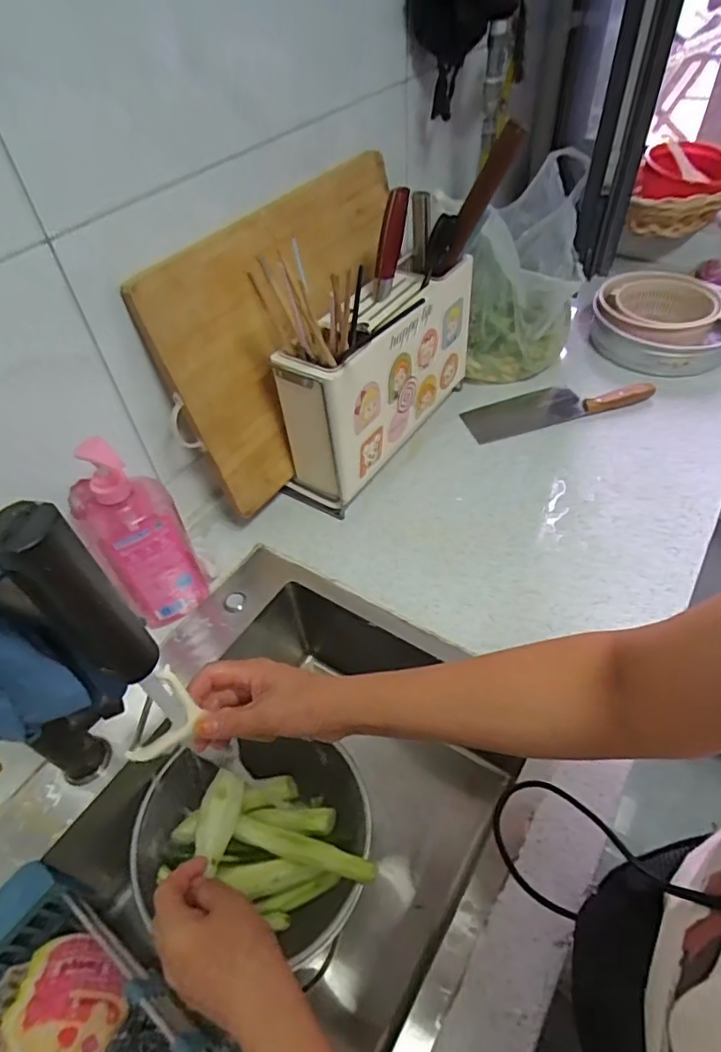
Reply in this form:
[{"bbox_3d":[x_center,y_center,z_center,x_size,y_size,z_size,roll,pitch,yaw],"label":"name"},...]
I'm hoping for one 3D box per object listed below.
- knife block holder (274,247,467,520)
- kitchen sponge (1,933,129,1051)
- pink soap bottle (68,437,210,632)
[{"bbox_3d":[0.033,-0.213,0.812,0.114,0.244,0.354,22,54,23],"label":"knife block holder"},{"bbox_3d":[-0.260,0.427,0.492,0.097,0.016,0.089,47,39,2],"label":"kitchen sponge"},{"bbox_3d":[-0.245,0.013,0.613,0.095,0.267,0.070,-29,52,-19],"label":"pink soap bottle"}]

